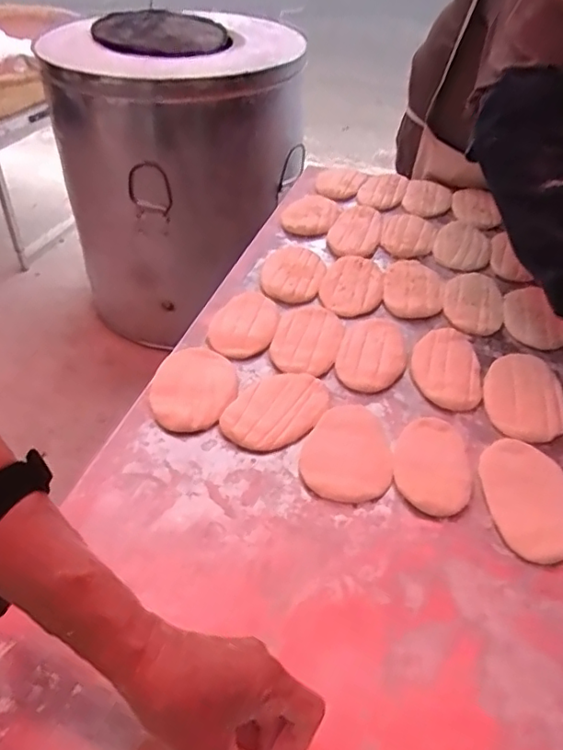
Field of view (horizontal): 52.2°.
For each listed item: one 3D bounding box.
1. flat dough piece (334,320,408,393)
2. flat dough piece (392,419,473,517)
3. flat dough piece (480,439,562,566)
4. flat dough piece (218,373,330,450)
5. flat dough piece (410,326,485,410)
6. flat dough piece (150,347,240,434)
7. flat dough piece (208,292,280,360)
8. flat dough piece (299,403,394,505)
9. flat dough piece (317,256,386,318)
[{"bbox_3d":[0.108,-0.027,0.676,0.077,0.009,0.119,11,42,10],"label":"flat dough piece"},{"bbox_3d":[0.145,0.082,0.556,0.071,0.022,0.111,6,42,4],"label":"flat dough piece"},{"bbox_3d":[0.235,0.113,0.537,0.081,0.005,0.128,2,42,-1],"label":"flat dough piece"},{"bbox_3d":[-0.004,0.032,0.606,0.087,0.014,0.123,25,46,23],"label":"flat dough piece"},{"bbox_3d":[0.191,-0.017,0.660,0.076,0.022,0.125,8,42,6],"label":"flat dough piece"},{"bbox_3d":[-0.095,0.013,0.626,0.089,0.011,0.122,0,42,-3],"label":"flat dough piece"},{"bbox_3d":[-0.041,-0.068,0.710,0.071,0.018,0.130,13,43,12],"label":"flat dough piece"},{"bbox_3d":[0.066,0.072,0.569,0.085,0.010,0.124,7,42,6],"label":"flat dough piece"},{"bbox_3d":[0.098,-0.123,0.780,0.082,0.017,0.134,12,42,10],"label":"flat dough piece"}]

